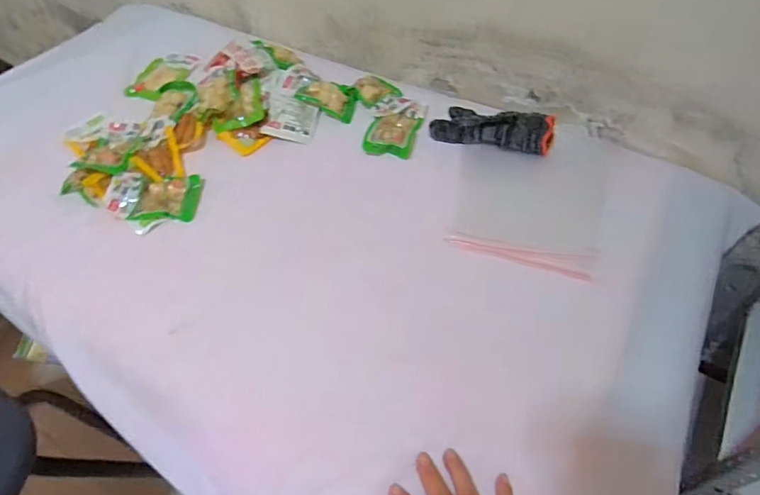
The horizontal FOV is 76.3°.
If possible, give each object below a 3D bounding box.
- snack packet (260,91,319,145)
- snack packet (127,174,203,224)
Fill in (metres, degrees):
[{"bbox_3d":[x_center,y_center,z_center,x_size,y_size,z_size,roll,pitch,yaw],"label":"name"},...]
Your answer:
[{"bbox_3d":[-0.140,-0.201,0.750,0.080,0.021,0.075,10,57,9],"label":"snack packet"},{"bbox_3d":[-0.290,-0.070,0.663,0.079,0.018,0.073,-3,52,5],"label":"snack packet"}]

